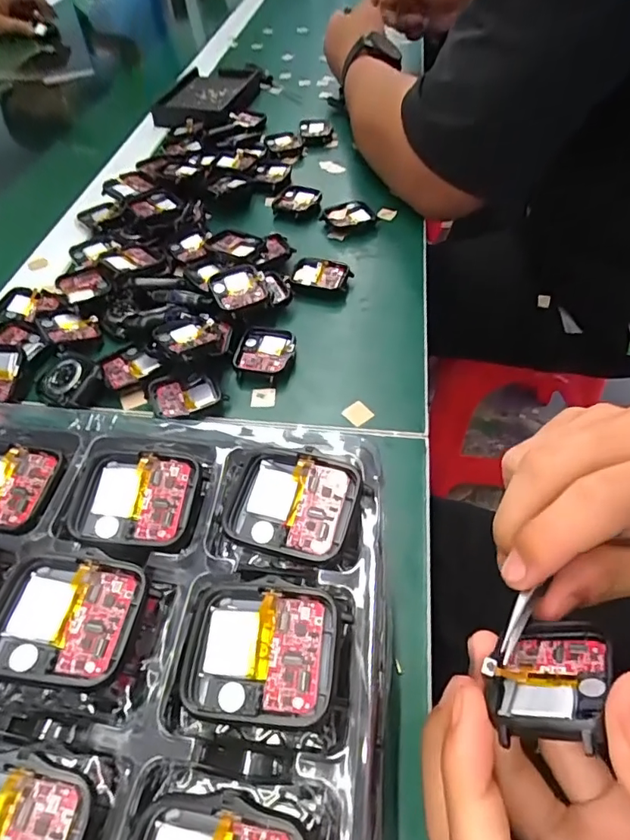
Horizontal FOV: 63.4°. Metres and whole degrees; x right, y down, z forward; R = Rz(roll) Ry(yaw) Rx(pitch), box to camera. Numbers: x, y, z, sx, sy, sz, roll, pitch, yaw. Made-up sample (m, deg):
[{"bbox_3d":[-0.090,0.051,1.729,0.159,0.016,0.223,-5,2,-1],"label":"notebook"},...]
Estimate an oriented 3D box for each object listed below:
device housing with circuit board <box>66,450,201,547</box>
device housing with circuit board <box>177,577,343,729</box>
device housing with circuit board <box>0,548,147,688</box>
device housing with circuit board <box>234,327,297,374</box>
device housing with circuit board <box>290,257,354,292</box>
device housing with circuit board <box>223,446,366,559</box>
[{"bbox_3d":[-0.066,0.028,0.185,0.041,0.008,0.036,5,51,8],"label":"device housing with circuit board"},{"bbox_3d":[-0.016,0.066,0.147,0.043,0.009,0.037,6,51,8],"label":"device housing with circuit board"},{"bbox_3d":[-0.077,0.059,0.154,0.042,0.009,0.037,3,51,5],"label":"device housing with circuit board"},{"bbox_3d":[-0.033,-0.048,0.347,0.038,0.007,0.040,5,51,8],"label":"device housing with circuit board"},{"bbox_3d":[0.003,-0.114,0.404,0.048,0.011,0.035,12,53,13],"label":"device housing with circuit board"},{"bbox_3d":[-0.008,0.028,0.174,0.042,0.011,0.036,13,53,13],"label":"device housing with circuit board"}]

